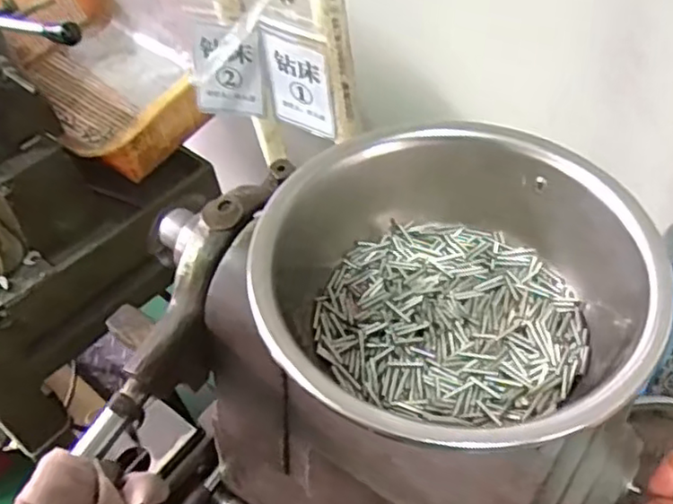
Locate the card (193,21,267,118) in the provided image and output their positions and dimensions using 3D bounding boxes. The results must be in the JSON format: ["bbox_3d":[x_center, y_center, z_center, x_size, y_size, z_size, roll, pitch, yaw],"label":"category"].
[{"bbox_3d":[-0.090,-0.151,0.556,0.058,0.096,0.005,2,50,-5],"label":"card"}]

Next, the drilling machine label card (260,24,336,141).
[{"bbox_3d":[-0.029,-0.136,0.536,0.064,0.098,0.006,24,57,21],"label":"drilling machine label card"}]

